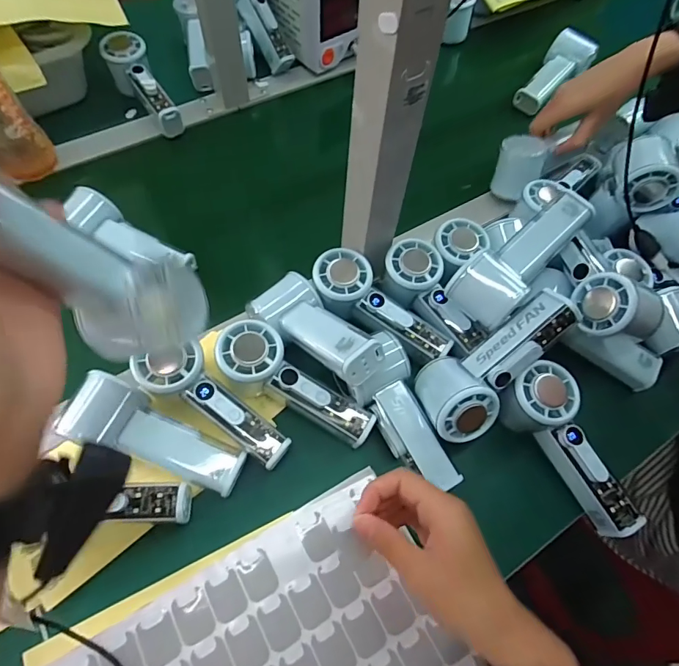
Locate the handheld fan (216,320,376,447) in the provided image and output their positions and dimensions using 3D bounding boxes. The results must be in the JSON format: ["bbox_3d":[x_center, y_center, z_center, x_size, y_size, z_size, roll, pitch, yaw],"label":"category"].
[{"bbox_3d":[-0.044,0.051,0.400,0.154,0.057,0.057,35,65,-2],"label":"handheld fan"}]

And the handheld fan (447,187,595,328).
[{"bbox_3d":[0.169,-0.075,0.412,0.058,0.056,0.149,40,68,17],"label":"handheld fan"}]

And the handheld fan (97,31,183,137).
[{"bbox_3d":[-0.258,-0.328,0.586,0.054,0.056,0.155,-34,84,-18],"label":"handheld fan"}]

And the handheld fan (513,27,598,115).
[{"bbox_3d":[0.314,-0.377,0.633,0.064,0.052,0.145,33,66,15],"label":"handheld fan"}]

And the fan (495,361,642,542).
[{"bbox_3d":[0.199,0.102,0.388,0.059,0.053,0.153,-25,82,-14],"label":"fan"}]

